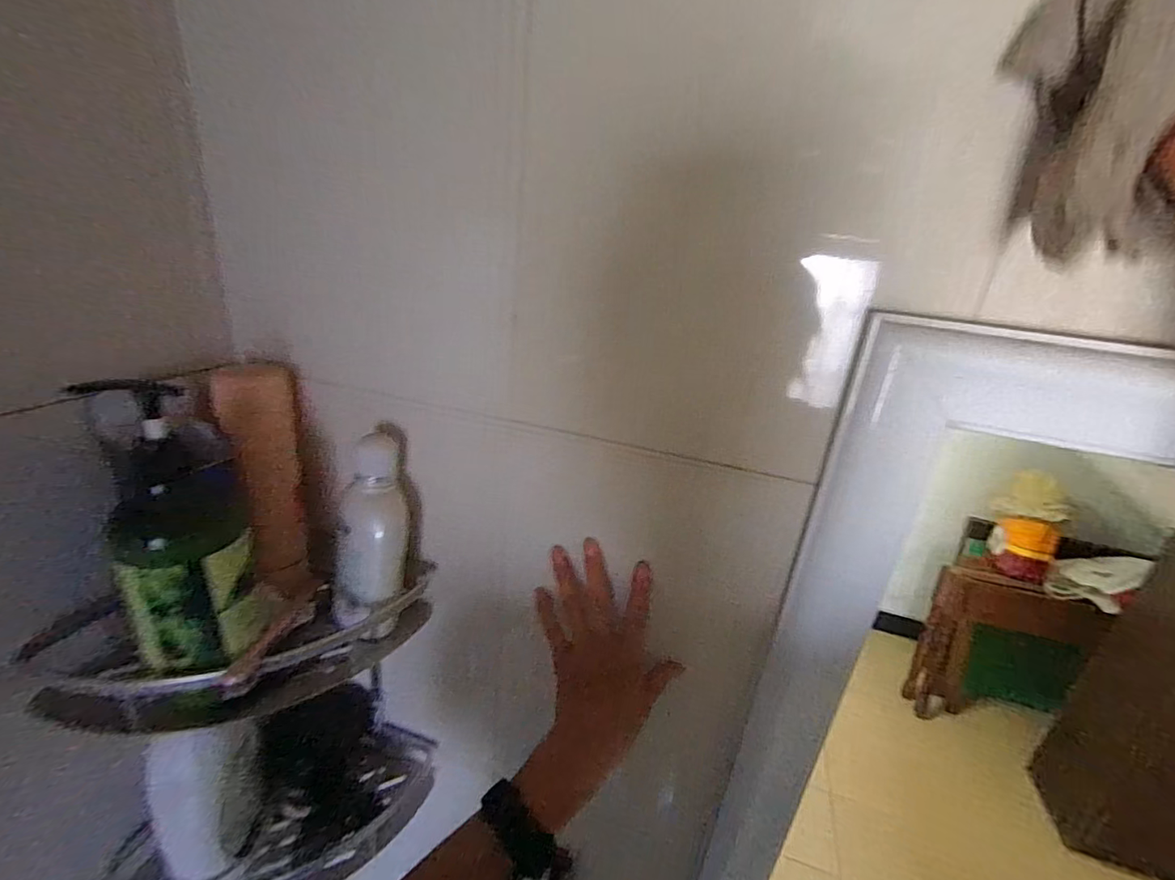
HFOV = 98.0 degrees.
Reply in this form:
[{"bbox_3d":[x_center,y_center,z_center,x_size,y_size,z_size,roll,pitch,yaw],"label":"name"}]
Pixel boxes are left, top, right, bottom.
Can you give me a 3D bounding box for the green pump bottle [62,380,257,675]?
[{"bbox_3d":[-0.284,0.066,0.359,0.080,0.199,0.071,-13,30,-38],"label":"green pump bottle"}]

